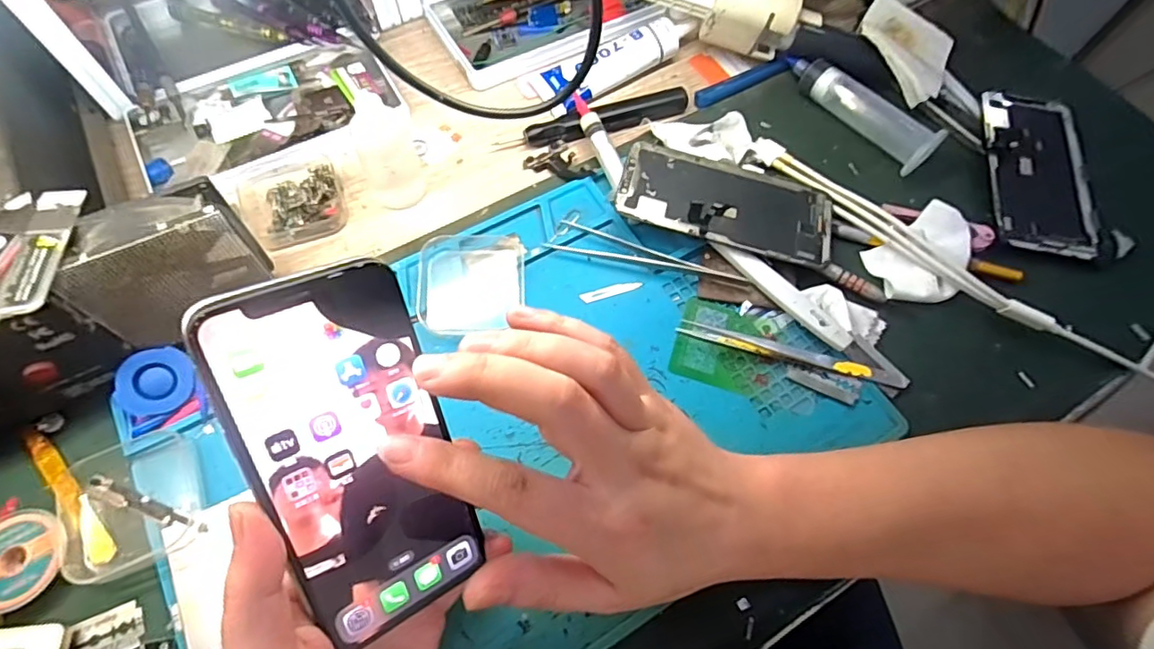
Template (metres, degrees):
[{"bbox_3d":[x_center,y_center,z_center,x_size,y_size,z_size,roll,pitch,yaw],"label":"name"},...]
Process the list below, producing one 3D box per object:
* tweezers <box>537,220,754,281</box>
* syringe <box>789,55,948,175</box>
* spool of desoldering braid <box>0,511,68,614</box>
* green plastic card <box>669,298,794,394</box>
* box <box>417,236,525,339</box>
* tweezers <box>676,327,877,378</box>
[{"bbox_3d":[0.045,-0.049,0.366,0.128,0.005,0.022,11,65,3],"label":"tweezers"},{"bbox_3d":[0.208,-0.162,0.417,0.028,0.023,0.125,-32,70,-16],"label":"syringe"},{"bbox_3d":[-0.275,0.115,0.277,0.046,0.009,0.045,1,65,-2],"label":"spool of desoldering braid"},{"bbox_3d":[0.092,0.011,0.342,0.061,0.005,0.054,16,65,5],"label":"green plastic card"},{"bbox_3d":[-0.064,-0.026,0.346,0.061,0.015,0.066,-2,65,-3],"label":"box"},{"bbox_3d":[0.118,0.014,0.338,0.112,0.007,0.011,14,65,4],"label":"tweezers"}]

